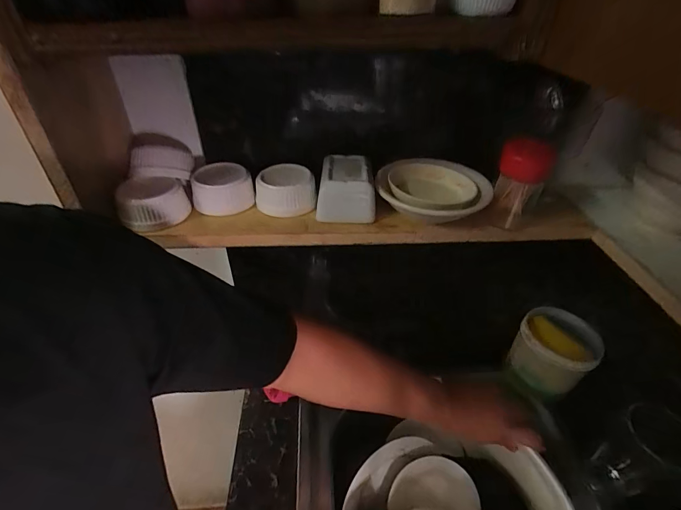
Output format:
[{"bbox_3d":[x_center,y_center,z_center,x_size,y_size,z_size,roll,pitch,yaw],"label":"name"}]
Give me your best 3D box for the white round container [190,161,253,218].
[{"bbox_3d":[-0.134,-0.075,0.400,0.062,0.035,0.062,1,39,-1],"label":"white round container"}]

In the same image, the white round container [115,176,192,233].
[{"bbox_3d":[-0.192,-0.053,0.368,0.063,0.035,0.054,-15,42,-19],"label":"white round container"}]

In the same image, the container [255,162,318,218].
[{"bbox_3d":[-0.061,-0.074,0.401,0.063,0.038,0.063,1,39,-1],"label":"container"}]

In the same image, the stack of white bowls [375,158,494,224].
[{"bbox_3d":[0.099,-0.067,0.389,0.116,0.034,0.104,4,39,3],"label":"stack of white bowls"}]

